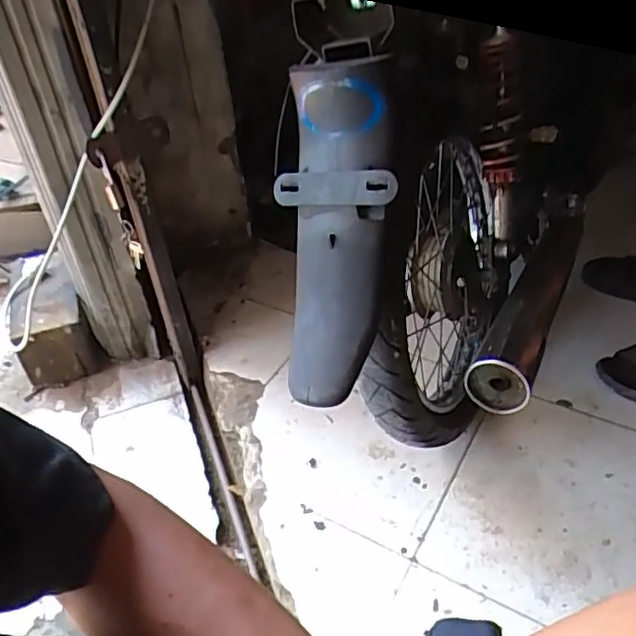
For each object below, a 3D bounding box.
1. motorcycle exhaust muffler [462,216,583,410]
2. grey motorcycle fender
[{"bbox_3d":[0.335,-0.024,0.946,0.078,0.079,0.411,18,47,24],"label":"motorcycle exhaust muffler"},{"bbox_3d":[0.015,-0.100,0.684,0.129,0.385,0.060,5,7,11],"label":"grey motorcycle fender"}]

